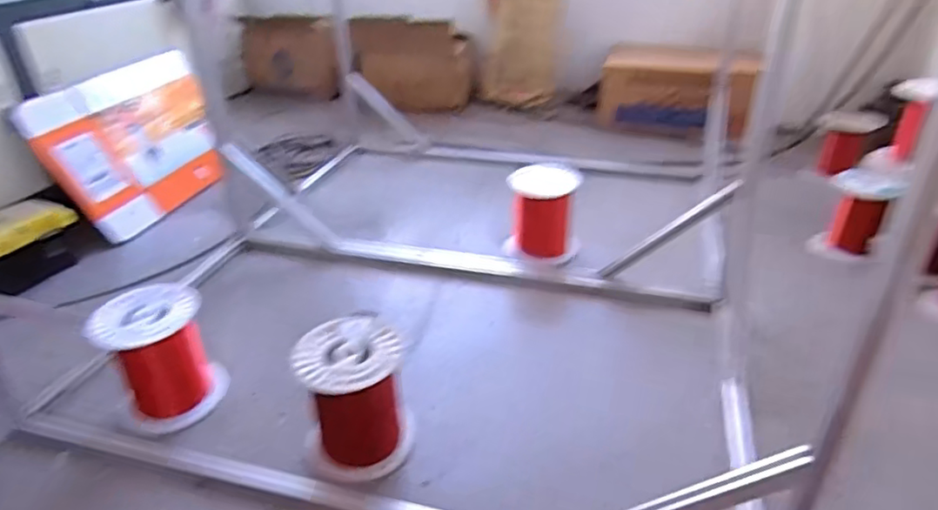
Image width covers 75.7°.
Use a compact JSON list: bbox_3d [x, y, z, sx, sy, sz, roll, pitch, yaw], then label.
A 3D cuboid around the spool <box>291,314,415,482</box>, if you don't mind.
[{"bbox_3d":[-0.222,0.267,1.171,0.202,0.209,0.199,-5,32,-5],"label":"spool"}]

